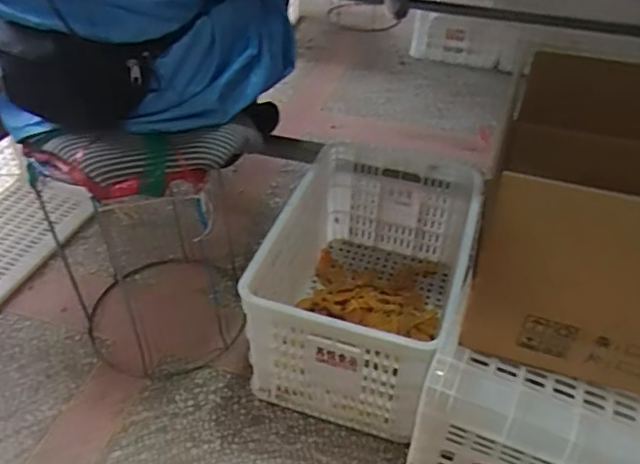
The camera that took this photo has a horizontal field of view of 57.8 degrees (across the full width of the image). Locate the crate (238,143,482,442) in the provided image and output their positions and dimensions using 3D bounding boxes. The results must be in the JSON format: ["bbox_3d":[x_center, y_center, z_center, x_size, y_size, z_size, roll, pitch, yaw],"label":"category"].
[{"bbox_3d":[0.104,0.081,1.195,0.356,0.323,0.553,13,42,14],"label":"crate"}]

